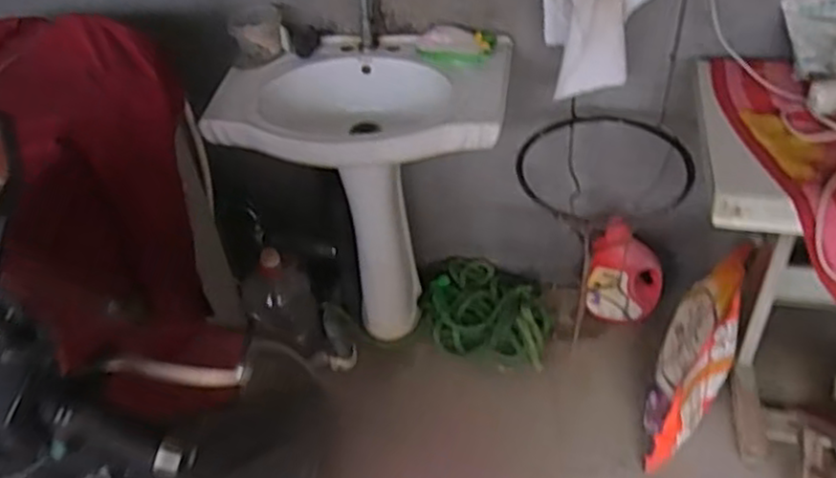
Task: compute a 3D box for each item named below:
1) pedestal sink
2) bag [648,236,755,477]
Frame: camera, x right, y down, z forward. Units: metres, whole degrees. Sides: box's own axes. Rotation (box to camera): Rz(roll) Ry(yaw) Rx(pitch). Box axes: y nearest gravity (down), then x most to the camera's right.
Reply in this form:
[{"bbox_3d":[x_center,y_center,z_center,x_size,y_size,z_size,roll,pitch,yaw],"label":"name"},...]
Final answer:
[{"bbox_3d":[-0.087,-0.062,1.701,0.612,0.714,0.387,-3,43,2],"label":"pedestal sink"},{"bbox_3d":[0.614,0.266,1.596,0.156,0.521,0.250,23,16,27],"label":"bag"}]

